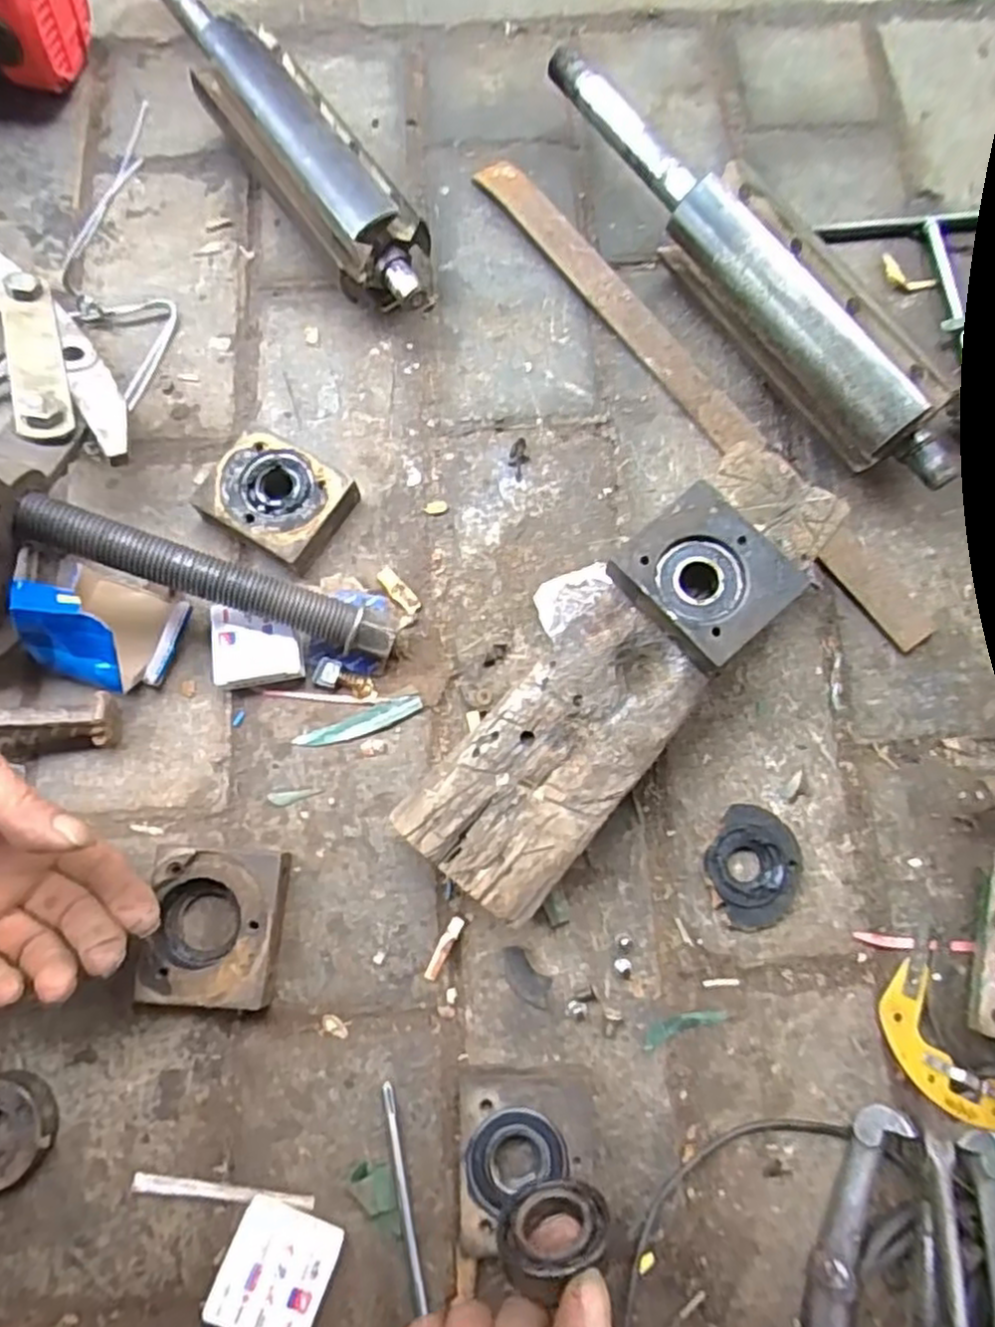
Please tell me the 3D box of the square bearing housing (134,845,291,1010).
[{"bbox_3d":[-0.152,0.144,0.392,0.069,0.027,0.083,3,75,0],"label":"square bearing housing"}]

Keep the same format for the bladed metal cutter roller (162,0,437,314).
[{"bbox_3d":[-0.162,-0.396,0.516,0.068,0.069,0.390,-32,78,-9],"label":"bladed metal cutter roller"}]

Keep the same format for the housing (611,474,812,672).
[{"bbox_3d":[0.110,-0.045,0.380,0.068,0.021,0.078,-42,82,-12],"label":"housing"}]

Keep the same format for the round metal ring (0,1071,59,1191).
[{"bbox_3d":[-0.255,0.240,0.370,0.051,0.021,0.050,0,75,-1],"label":"round metal ring"}]

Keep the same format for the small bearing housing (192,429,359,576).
[{"bbox_3d":[-0.141,-0.103,0.461,0.083,0.027,0.065,30,76,7],"label":"small bearing housing"}]

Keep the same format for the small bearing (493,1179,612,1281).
[{"bbox_3d":[0.023,0.228,0.289,0.044,0.044,0.012,-11,96,1],"label":"small bearing"}]

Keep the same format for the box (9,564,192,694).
[{"bbox_3d":[-0.233,-0.023,0.418,0.079,0.060,0.066,21,76,4],"label":"box"}]

